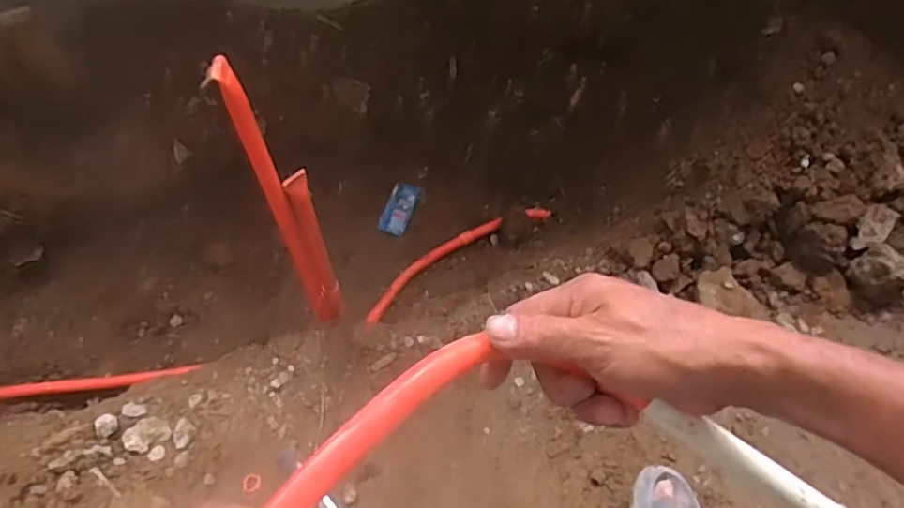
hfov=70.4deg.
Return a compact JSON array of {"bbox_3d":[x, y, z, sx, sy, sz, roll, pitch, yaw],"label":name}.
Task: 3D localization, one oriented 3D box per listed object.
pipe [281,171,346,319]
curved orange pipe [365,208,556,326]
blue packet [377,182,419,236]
[{"bbox_3d":[-0.172,-0.005,0.824,0.029,0.278,0.030,-15,57,-10],"label":"pipe"},{"bbox_3d":[0.004,0.002,1.243,0.415,0.030,0.079,-32,61,-21],"label":"curved orange pipe"},{"bbox_3d":[-0.107,-0.093,1.302,0.055,0.008,0.109,20,86,1],"label":"blue packet"}]

